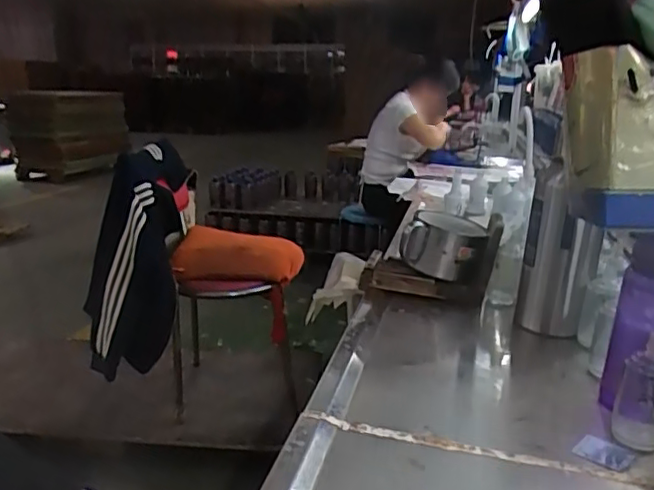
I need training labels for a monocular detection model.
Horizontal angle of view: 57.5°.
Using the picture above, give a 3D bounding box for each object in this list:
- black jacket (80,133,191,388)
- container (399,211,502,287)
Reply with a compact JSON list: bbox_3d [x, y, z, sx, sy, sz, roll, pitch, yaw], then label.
[{"bbox_3d":[-0.532,0.074,1.691,0.252,0.606,0.350,-2,15,-12],"label":"black jacket"},{"bbox_3d":[0.221,0.003,1.068,0.166,0.104,0.133,5,15,12],"label":"container"}]

